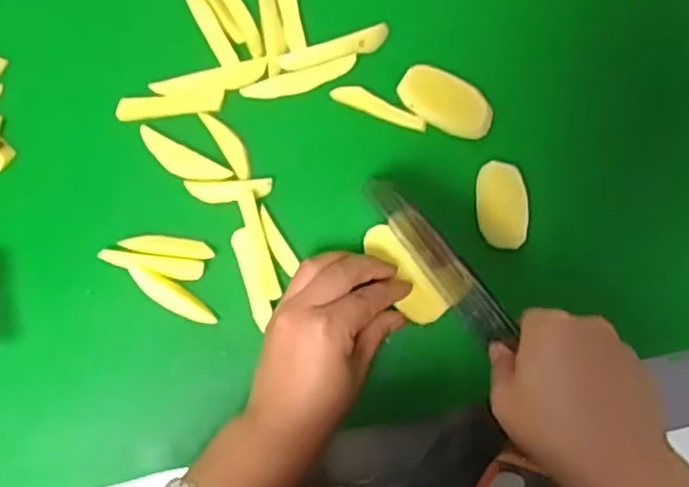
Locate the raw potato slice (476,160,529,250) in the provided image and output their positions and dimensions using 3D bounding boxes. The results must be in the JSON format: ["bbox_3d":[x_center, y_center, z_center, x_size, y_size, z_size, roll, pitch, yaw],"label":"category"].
[{"bbox_3d":[0.105,-0.026,0.472,0.031,0.017,0.057,-6,84,0],"label":"raw potato slice"}]

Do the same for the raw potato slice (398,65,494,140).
[{"bbox_3d":[0.068,-0.094,0.473,0.065,0.015,0.032,33,85,4],"label":"raw potato slice"}]

